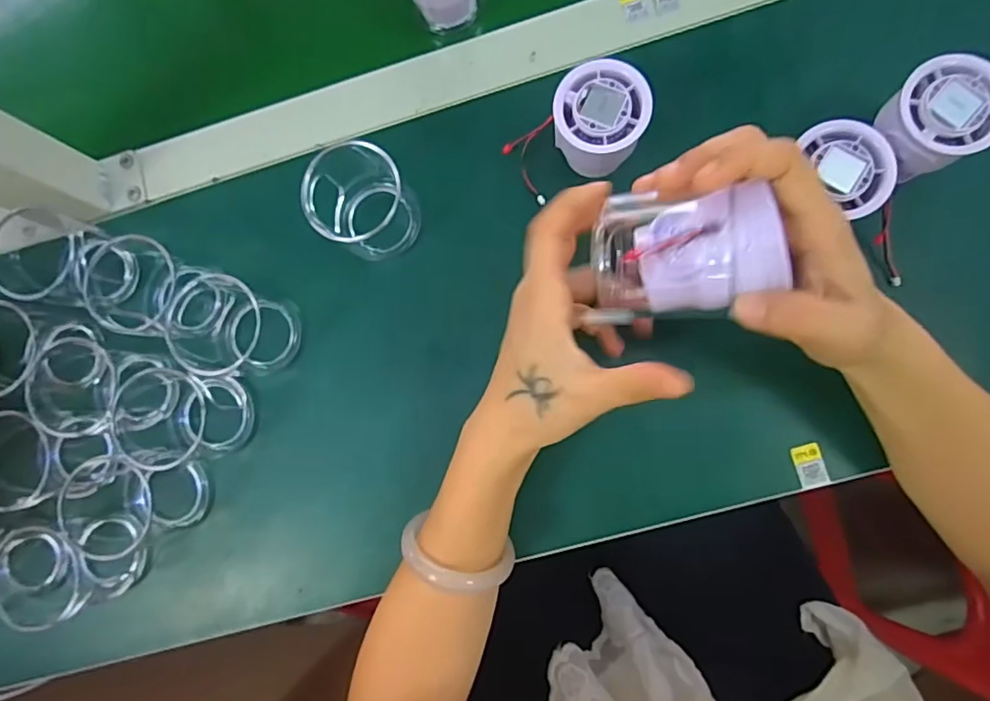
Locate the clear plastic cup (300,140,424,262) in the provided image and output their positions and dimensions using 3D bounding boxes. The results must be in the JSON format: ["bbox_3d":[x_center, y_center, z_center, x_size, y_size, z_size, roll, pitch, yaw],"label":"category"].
[{"bbox_3d":[-0.084,-0.092,0.349,0.060,0.052,0.055,-1,84,7],"label":"clear plastic cup"}]

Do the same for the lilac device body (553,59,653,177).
[{"bbox_3d":[0.061,-0.134,0.335,0.051,0.051,0.054,-1,84,7],"label":"lilac device body"}]

